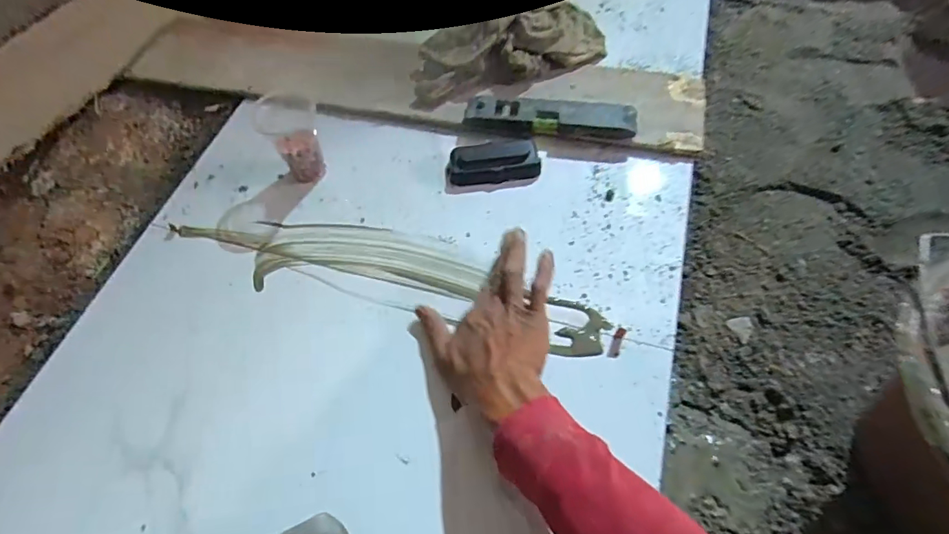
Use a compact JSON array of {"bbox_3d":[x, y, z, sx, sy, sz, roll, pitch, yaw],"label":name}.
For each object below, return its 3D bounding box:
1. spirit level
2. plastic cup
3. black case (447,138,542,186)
[{"bbox_3d":[0.092,-0.184,0.619,0.206,0.027,0.044,8,60,7],"label":"spirit level"},{"bbox_3d":[-0.211,-0.154,0.592,0.064,0.090,0.073,-22,61,-11],"label":"plastic cup"},{"bbox_3d":[0.023,-0.127,0.600,0.108,0.022,0.055,-9,60,-4],"label":"black case"}]

